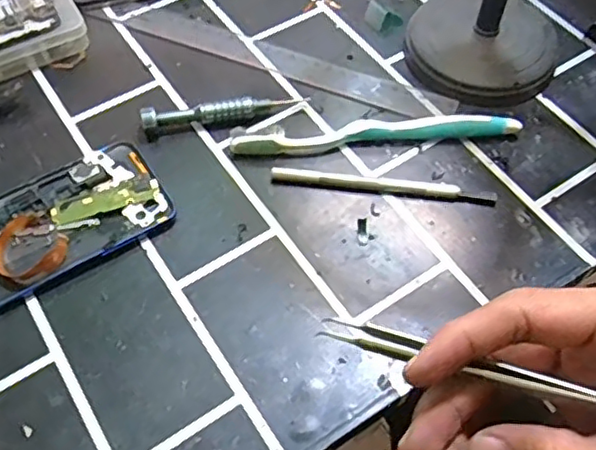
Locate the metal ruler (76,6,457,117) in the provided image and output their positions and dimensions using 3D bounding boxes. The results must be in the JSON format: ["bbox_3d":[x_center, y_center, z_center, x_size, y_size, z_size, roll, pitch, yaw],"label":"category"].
[{"bbox_3d":[-0.021,-0.125,0.460,0.272,0.004,0.029,22,60,12],"label":"metal ruler"}]

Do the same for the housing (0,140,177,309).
[{"bbox_3d":[-0.157,0.002,0.377,0.153,0.008,0.075,-28,63,-17],"label":"housing"}]

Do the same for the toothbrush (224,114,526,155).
[{"bbox_3d":[0.051,-0.061,0.412,0.184,0.017,0.017,-4,58,-3],"label":"toothbrush"}]

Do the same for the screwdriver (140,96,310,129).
[{"bbox_3d":[-0.048,-0.076,0.423,0.110,0.016,0.016,-13,59,-9],"label":"screwdriver"}]

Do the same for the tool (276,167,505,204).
[{"bbox_3d":[0.053,-0.026,0.394,0.137,0.006,0.011,7,58,3],"label":"tool"}]

